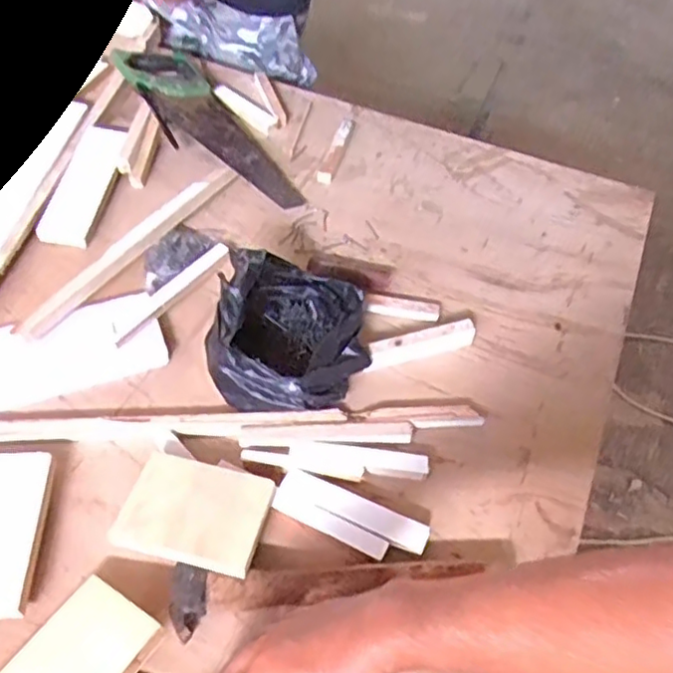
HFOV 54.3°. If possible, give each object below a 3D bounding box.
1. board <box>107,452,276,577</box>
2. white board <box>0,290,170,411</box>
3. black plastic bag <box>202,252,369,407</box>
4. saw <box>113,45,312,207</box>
[{"bbox_3d":[-0.131,0.159,0.606,0.127,0.017,0.092,14,54,4],"label":"board"},{"bbox_3d":[-0.309,0.015,0.735,0.216,0.022,0.103,-19,56,-18],"label":"white board"},{"bbox_3d":[-0.052,-0.012,0.732,0.172,0.087,0.172,2,52,-3],"label":"black plastic bag"},{"bbox_3d":[-0.199,-0.330,1.005,0.104,0.045,0.400,-31,61,-25],"label":"saw"}]

